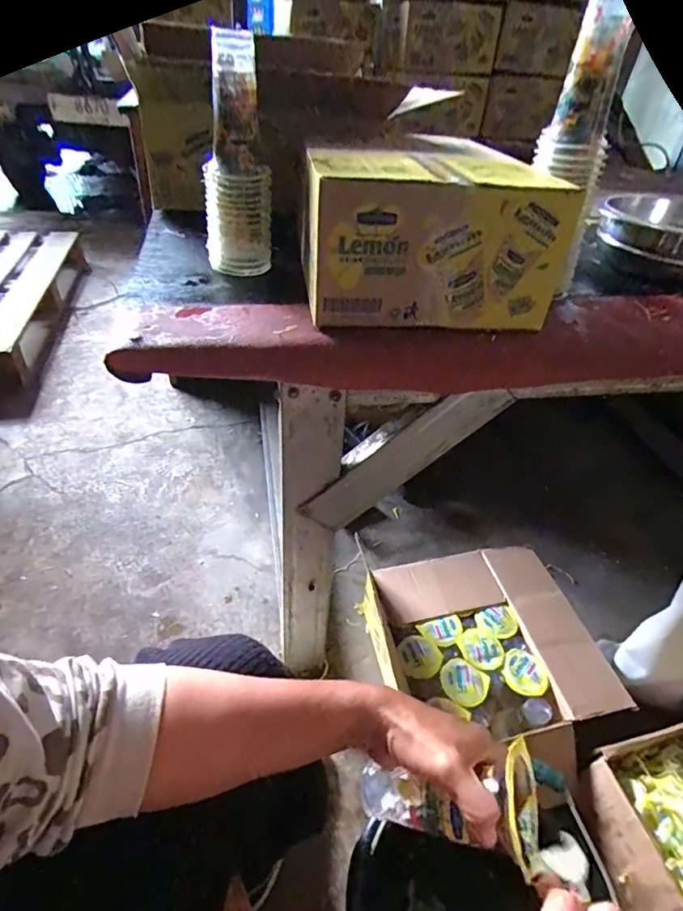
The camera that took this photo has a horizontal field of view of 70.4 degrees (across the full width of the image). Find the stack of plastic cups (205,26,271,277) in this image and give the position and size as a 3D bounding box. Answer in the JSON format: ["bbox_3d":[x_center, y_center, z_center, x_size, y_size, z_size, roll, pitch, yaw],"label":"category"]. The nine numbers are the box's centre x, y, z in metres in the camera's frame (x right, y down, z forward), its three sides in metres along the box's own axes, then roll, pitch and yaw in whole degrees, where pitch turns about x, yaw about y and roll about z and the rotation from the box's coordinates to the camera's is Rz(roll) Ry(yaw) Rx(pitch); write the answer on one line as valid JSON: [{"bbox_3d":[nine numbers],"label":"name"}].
[{"bbox_3d":[-0.120,-0.326,0.546,0.072,0.226,0.084,-4,42,-10],"label":"stack of plastic cups"}]

